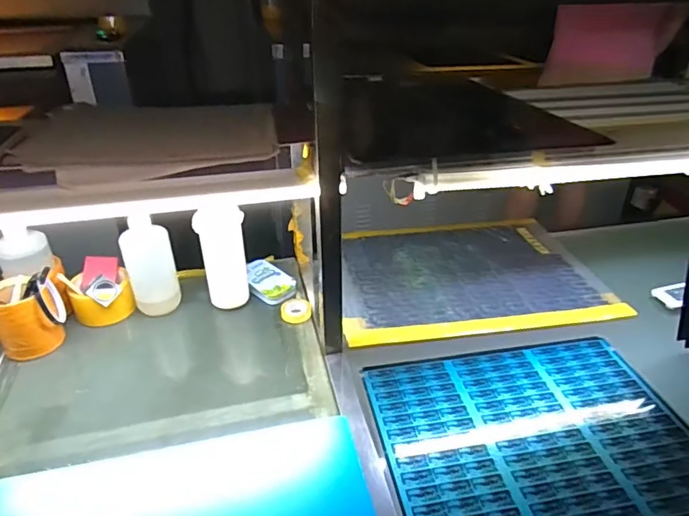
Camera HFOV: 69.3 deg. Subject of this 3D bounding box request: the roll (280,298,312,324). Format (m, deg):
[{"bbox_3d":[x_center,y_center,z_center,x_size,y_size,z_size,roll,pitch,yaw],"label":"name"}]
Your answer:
[{"bbox_3d":[-0.081,0.090,0.847,0.051,0.015,0.056,1,32,-1],"label":"roll"}]

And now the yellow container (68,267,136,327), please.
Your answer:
[{"bbox_3d":[-0.409,0.066,0.835,0.086,0.063,0.092,28,40,36],"label":"yellow container"}]

